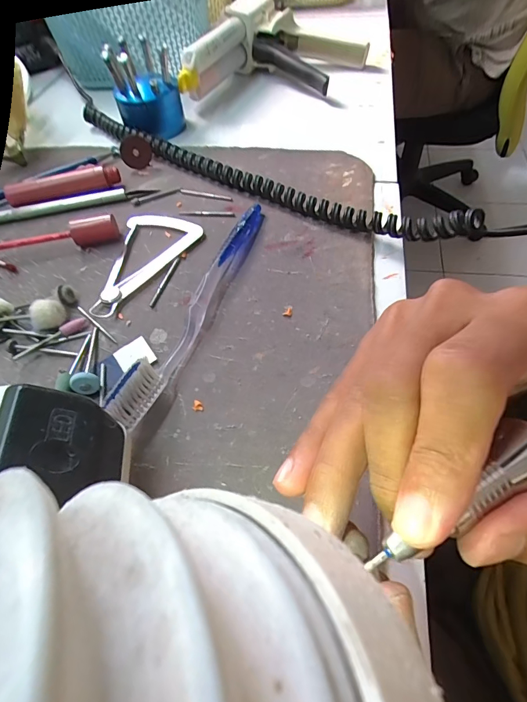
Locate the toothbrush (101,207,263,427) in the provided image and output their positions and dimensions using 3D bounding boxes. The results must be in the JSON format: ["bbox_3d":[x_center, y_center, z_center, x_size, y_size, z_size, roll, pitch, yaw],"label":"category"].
[{"bbox_3d":[-0.035,-0.036,0.232,0.013,0.025,0.180,16,57,14],"label":"toothbrush"}]

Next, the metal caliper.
[{"bbox_3d":[-0.092,-0.065,0.267,0.059,0.006,0.097,26,61,20],"label":"metal caliper"}]

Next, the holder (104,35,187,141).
[{"bbox_3d":[-0.107,-0.244,0.358,0.056,0.067,0.054,-8,55,-2],"label":"holder"}]

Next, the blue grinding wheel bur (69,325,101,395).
[{"bbox_3d":[-0.097,0.004,0.218,0.013,0.013,0.046,-12,43,-5],"label":"blue grinding wheel bur"}]

